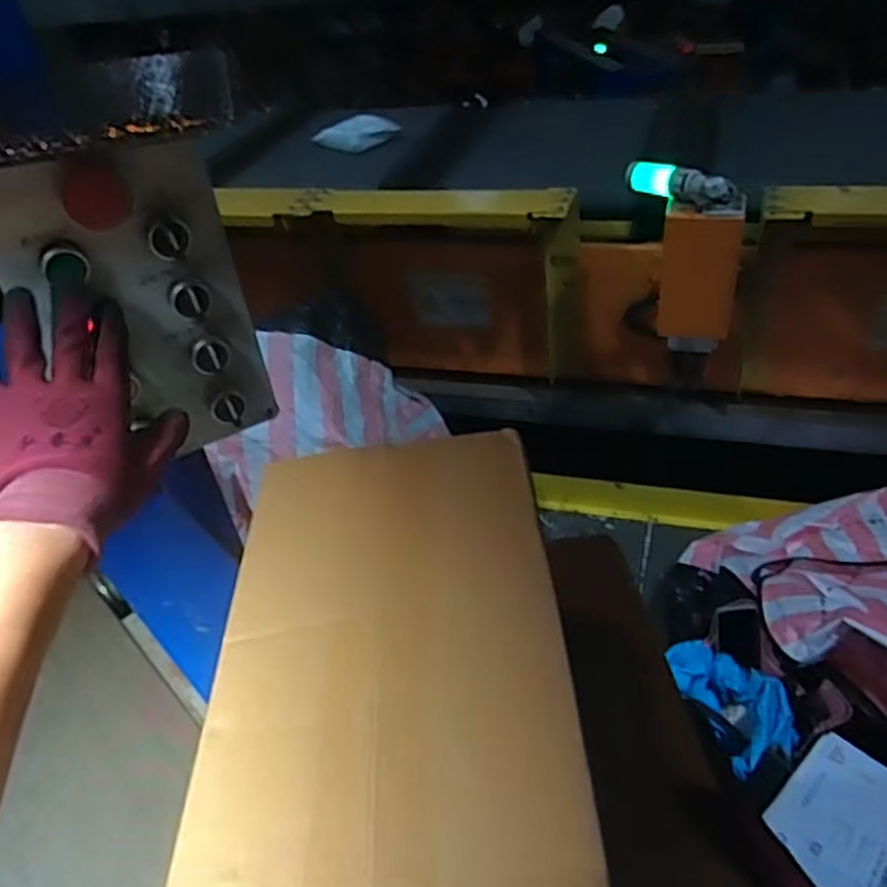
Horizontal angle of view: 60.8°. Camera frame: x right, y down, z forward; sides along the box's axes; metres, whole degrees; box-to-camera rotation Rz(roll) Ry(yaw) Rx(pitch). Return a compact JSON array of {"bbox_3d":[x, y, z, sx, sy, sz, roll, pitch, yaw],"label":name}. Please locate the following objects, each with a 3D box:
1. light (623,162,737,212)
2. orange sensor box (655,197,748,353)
[{"bbox_3d":[0.416,-0.464,1.356,0.197,0.053,0.050,21,47,31],"label":"light"},{"bbox_3d":[0.478,-0.308,1.420,0.134,0.283,0.060,4,41,15],"label":"orange sensor box"}]

